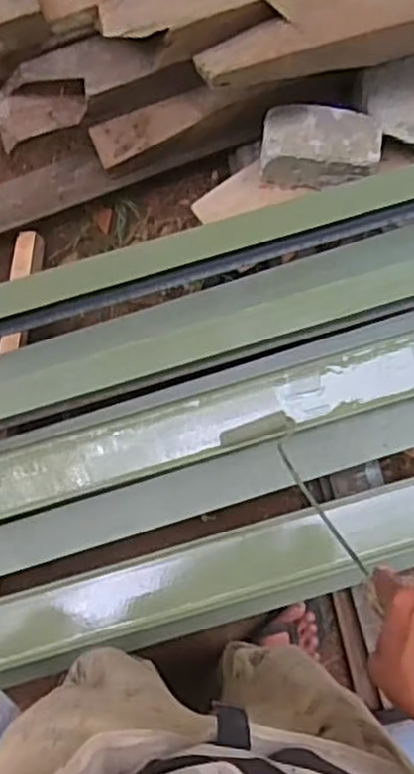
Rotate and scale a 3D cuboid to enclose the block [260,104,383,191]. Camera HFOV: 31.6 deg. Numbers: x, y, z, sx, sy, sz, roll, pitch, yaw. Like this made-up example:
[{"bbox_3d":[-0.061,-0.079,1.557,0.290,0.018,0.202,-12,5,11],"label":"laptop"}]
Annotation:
[{"bbox_3d":[0.193,-0.407,1.275,0.206,0.104,0.124,4,81,2],"label":"block"}]

